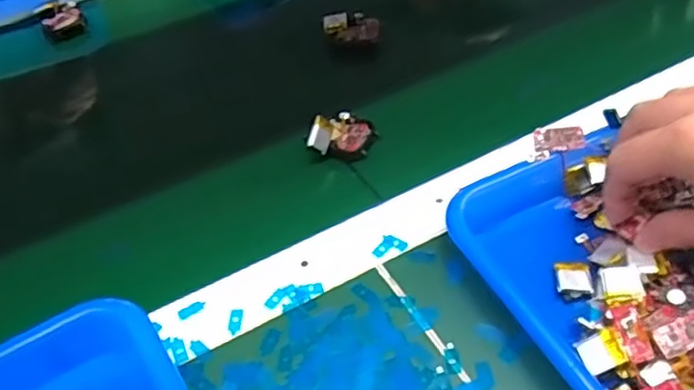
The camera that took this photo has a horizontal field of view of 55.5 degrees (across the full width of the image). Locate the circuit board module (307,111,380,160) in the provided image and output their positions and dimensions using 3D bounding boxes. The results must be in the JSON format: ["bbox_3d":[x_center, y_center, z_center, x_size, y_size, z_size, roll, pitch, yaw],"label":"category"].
[{"bbox_3d":[-0.001,-0.043,0.467,0.037,0.028,0.050,16,50,18],"label":"circuit board module"}]

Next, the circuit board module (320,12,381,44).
[{"bbox_3d":[0.006,-0.146,0.572,0.050,0.019,0.027,8,48,11],"label":"circuit board module"}]

